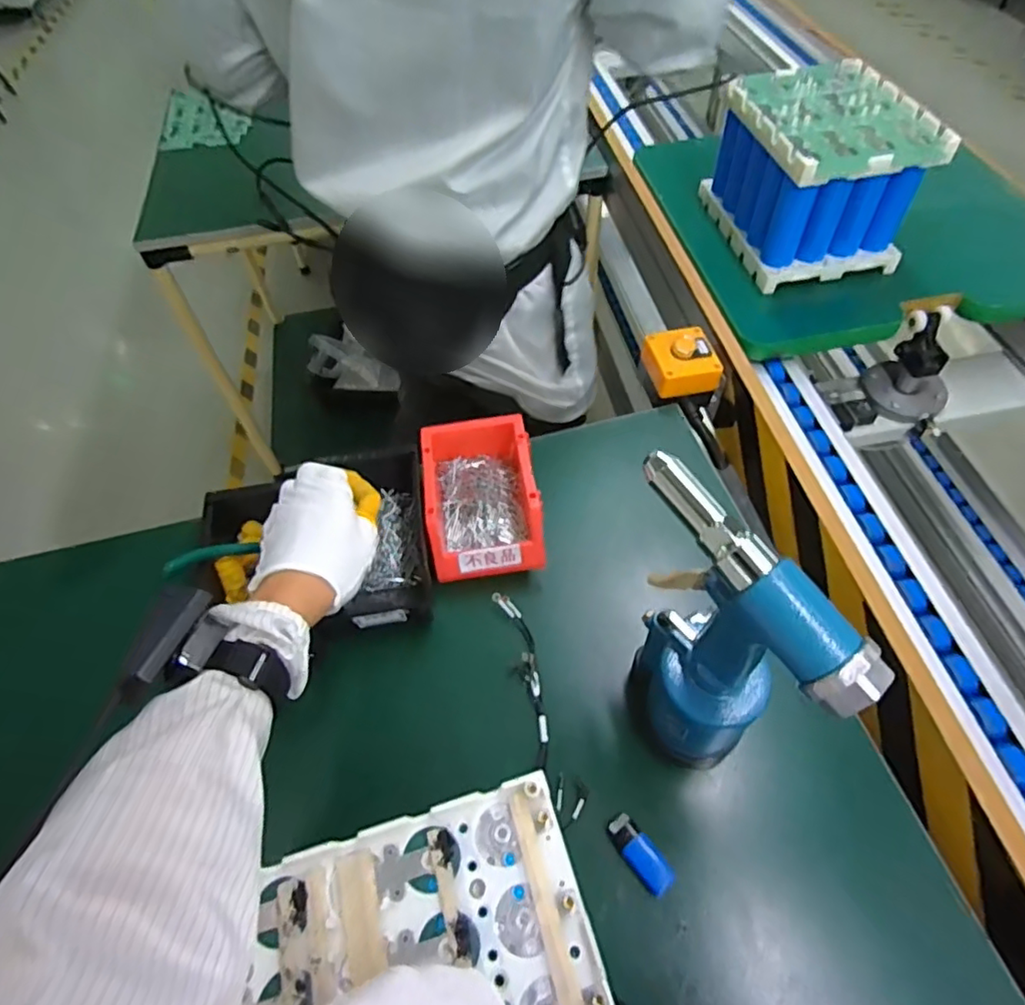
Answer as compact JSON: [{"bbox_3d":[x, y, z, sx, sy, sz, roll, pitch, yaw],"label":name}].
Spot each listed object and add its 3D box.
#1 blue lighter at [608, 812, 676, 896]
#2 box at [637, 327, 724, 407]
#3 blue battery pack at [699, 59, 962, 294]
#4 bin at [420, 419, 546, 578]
[{"bbox_3d":[0.098,0.268,0.469,0.024,0.011,0.058,-33,59,-17],"label":"blue lighter"},{"bbox_3d":[0.203,-0.164,0.752,0.087,0.062,0.079,-10,55,-3],"label":"box"},{"bbox_3d":[0.389,-0.427,0.806,0.195,0.164,0.246,-10,55,-3],"label":"blue battery pack"},{"bbox_3d":[-0.032,-0.002,0.633,0.112,0.079,0.164,-7,52,-4],"label":"bin"}]

